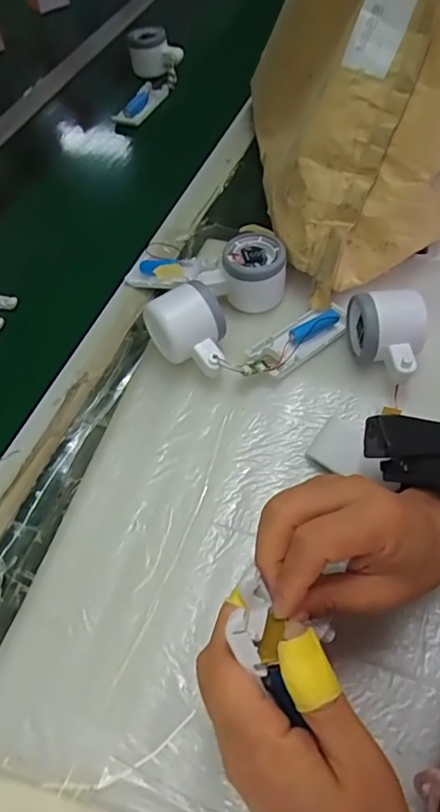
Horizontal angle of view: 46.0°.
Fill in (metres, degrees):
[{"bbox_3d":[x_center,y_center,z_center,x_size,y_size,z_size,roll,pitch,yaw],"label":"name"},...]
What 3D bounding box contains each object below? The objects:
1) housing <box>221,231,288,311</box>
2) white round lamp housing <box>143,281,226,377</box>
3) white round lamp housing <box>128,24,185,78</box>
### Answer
[{"bbox_3d":[0.033,-0.126,0.495,0.058,0.055,0.053,-2,56,4],"label":"housing"},{"bbox_3d":[-0.021,-0.060,0.448,0.057,0.062,0.073,-33,59,-17],"label":"white round lamp housing"},{"bbox_3d":[-0.096,-0.525,0.775,0.076,0.061,0.054,-9,56,-1],"label":"white round lamp housing"}]

